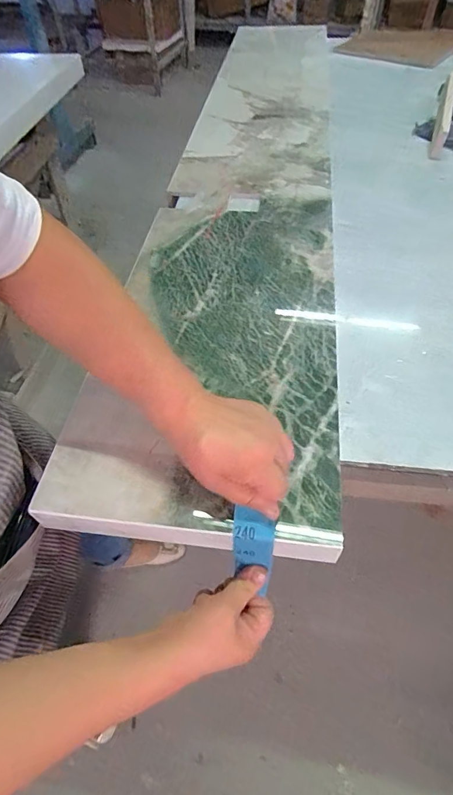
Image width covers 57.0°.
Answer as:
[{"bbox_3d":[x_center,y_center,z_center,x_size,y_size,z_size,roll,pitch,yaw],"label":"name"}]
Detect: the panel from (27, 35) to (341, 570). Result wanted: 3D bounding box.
[{"bbox_3d":[0.057,-0.428,0.777,0.282,0.058,1.378,4,55,9],"label":"panel"}]

